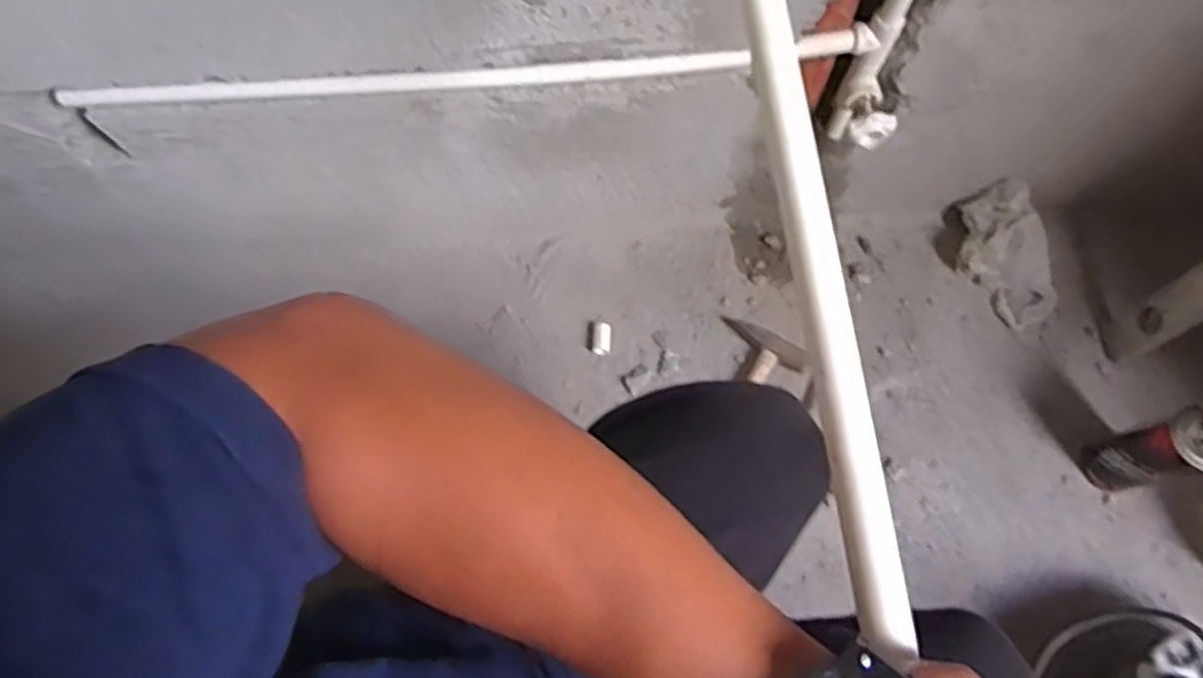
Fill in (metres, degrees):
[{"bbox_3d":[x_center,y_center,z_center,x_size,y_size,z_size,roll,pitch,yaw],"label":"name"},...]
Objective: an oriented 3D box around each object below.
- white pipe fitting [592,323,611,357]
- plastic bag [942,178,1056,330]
[{"bbox_3d":[0.001,0.001,0.972,0.022,0.022,0.041,0,69,1],"label":"white pipe fitting"},{"bbox_3d":[0.516,-0.113,0.971,0.092,0.083,0.182,-25,70,-8],"label":"plastic bag"}]

